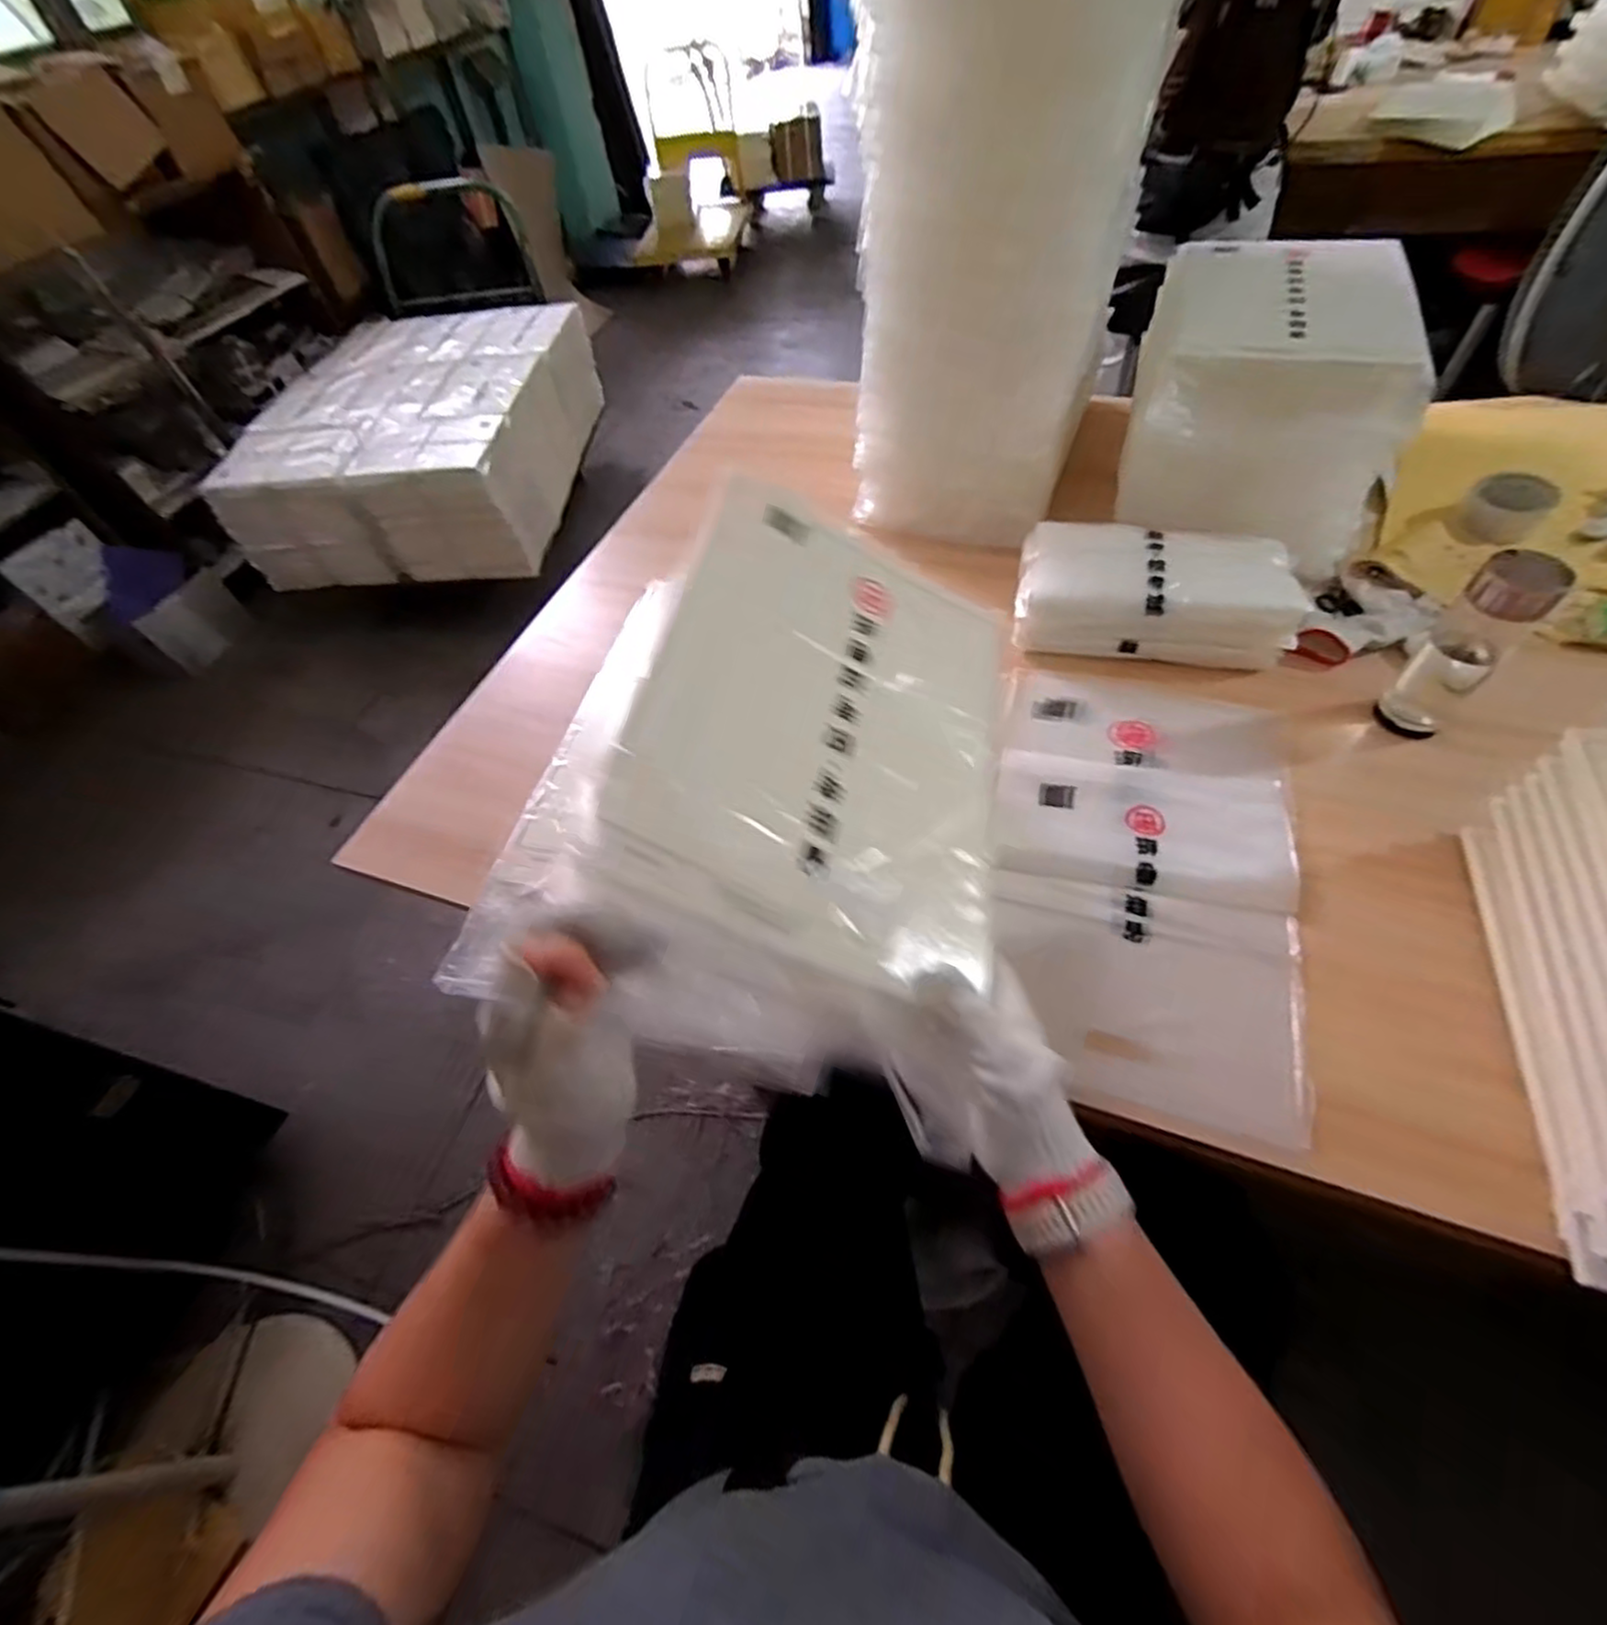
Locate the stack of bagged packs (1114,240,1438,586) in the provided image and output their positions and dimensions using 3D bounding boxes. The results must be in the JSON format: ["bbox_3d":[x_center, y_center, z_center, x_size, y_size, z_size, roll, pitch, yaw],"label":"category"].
[{"bbox_3d":[0.598,-0.553,0.925,0.285,0.200,0.428,15,58,15],"label":"stack of bagged packs"}]

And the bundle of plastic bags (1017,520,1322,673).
[{"bbox_3d":[0.421,-0.266,0.852,0.303,0.083,0.163,10,57,12],"label":"bundle of plastic bags"}]

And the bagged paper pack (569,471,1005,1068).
[{"bbox_3d":[0.024,-0.050,0.464,0.259,0.026,0.430,27,52,-21],"label":"bagged paper pack"}]

